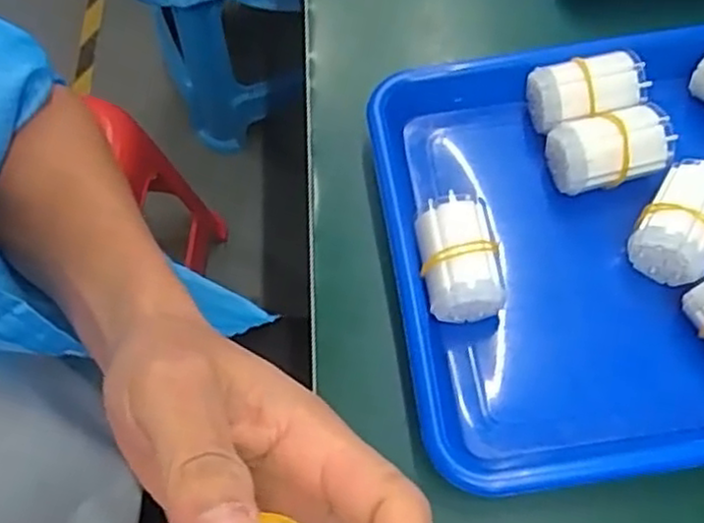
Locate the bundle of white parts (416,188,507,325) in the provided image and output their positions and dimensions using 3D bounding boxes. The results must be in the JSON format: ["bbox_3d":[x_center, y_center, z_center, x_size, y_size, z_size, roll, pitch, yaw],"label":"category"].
[{"bbox_3d":[0.055,0.000,0.379,0.037,0.046,0.065,-8,64,-1],"label":"bundle of white parts"}]

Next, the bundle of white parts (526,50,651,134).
[{"bbox_3d":[0.138,-0.096,0.418,0.063,0.040,0.034,-7,64,-1],"label":"bundle of white parts"}]

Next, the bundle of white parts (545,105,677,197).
[{"bbox_3d":[0.144,-0.060,0.402,0.063,0.042,0.036,-12,64,-3],"label":"bundle of white parts"}]

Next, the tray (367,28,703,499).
[{"bbox_3d":[0.182,-0.020,0.380,0.318,0.048,0.240,-9,64,-2],"label":"tray"}]

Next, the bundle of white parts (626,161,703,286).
[{"bbox_3d":[0.176,-0.019,0.381,0.040,0.046,0.060,31,69,16],"label":"bundle of white parts"}]

